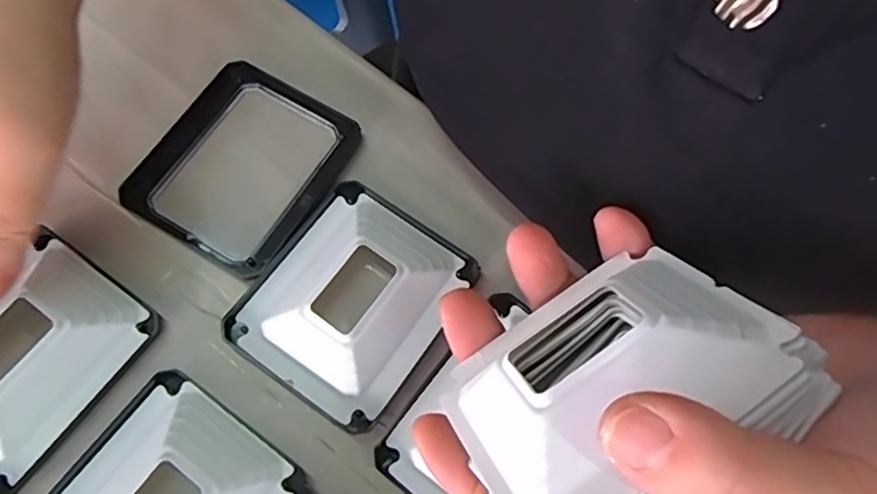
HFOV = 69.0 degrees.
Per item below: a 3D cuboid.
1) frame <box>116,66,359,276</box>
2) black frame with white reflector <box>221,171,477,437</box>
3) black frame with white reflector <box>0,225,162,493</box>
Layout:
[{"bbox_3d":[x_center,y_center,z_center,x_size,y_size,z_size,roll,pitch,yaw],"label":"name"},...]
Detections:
[{"bbox_3d":[-0.080,-0.035,0.262,0.068,0.008,0.080,29,69,9],"label":"frame"},{"bbox_3d":[-0.032,0.017,0.239,0.068,0.014,0.080,34,70,10],"label":"black frame with white reflector"},{"bbox_3d":[-0.151,0.038,0.225,0.069,0.015,0.080,34,70,10],"label":"black frame with white reflector"}]

